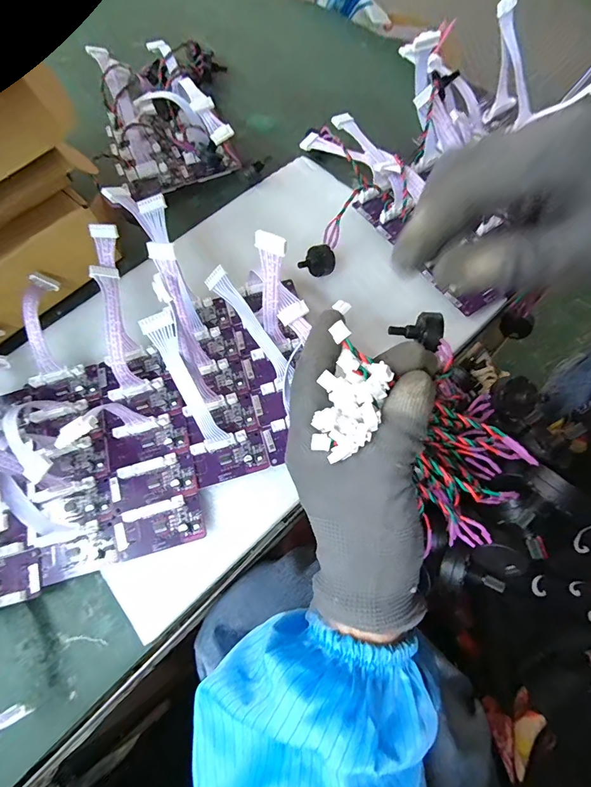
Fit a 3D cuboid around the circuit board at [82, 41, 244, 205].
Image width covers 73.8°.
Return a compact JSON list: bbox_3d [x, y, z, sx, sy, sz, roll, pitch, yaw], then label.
[{"bbox_3d":[-0.139,-0.312,0.424,0.143,0.052,0.200,-17,68,-4],"label":"circuit board"}]

